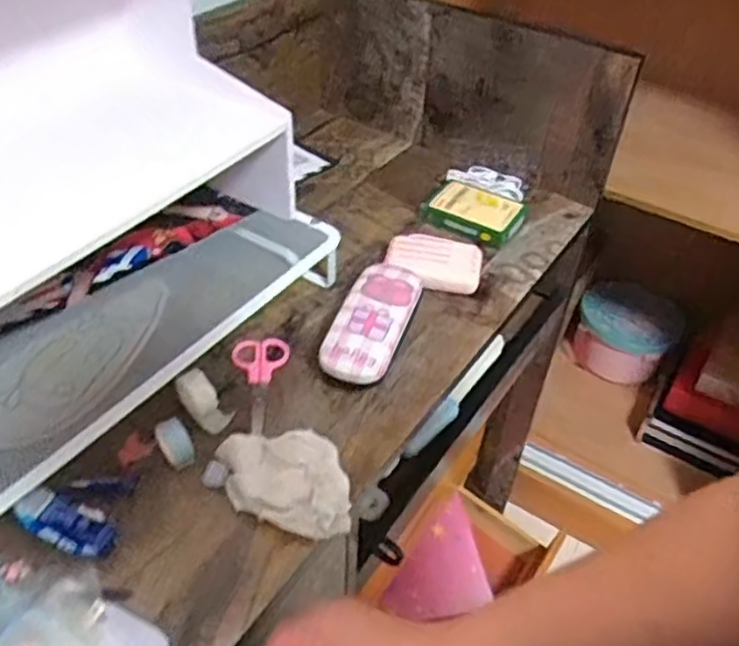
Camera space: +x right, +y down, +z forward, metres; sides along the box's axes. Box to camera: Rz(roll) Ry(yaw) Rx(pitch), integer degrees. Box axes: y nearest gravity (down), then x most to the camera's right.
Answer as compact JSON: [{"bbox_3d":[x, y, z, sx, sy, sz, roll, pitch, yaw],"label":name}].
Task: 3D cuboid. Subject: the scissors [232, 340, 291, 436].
[{"bbox_3d":[-0.093,0.053,0.624,0.050,0.010,0.104,-8,44,-11],"label":"scissors"}]

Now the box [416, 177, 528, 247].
[{"bbox_3d":[0.120,-0.134,0.823,0.112,0.024,0.089,26,48,22],"label":"box"}]

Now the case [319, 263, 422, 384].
[{"bbox_3d":[0.005,0.001,0.660,0.064,0.039,0.151,15,45,12],"label":"case"}]

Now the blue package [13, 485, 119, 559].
[{"bbox_3d":[-0.219,0.148,0.508,0.077,0.021,0.038,23,47,20],"label":"blue package"}]

